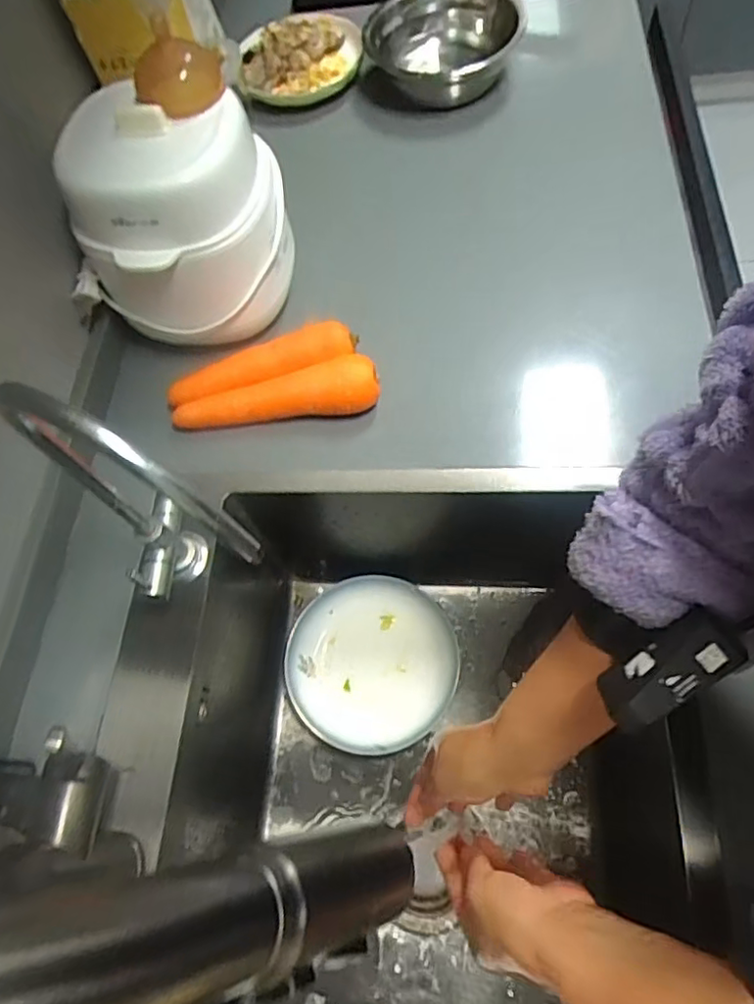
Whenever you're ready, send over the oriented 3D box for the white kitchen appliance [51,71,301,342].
[{"bbox_3d":[-0.175,-0.263,0.569,0.170,0.159,0.163,6,66,6],"label":"white kitchen appliance"}]

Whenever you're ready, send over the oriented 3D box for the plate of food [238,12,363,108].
[{"bbox_3d":[-0.102,-0.604,0.844,0.159,0.034,0.184,-6,65,0],"label":"plate of food"}]

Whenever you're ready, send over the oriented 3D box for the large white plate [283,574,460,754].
[{"bbox_3d":[-0.006,0.177,0.688,0.183,0.027,0.182,-1,65,3],"label":"large white plate"}]

